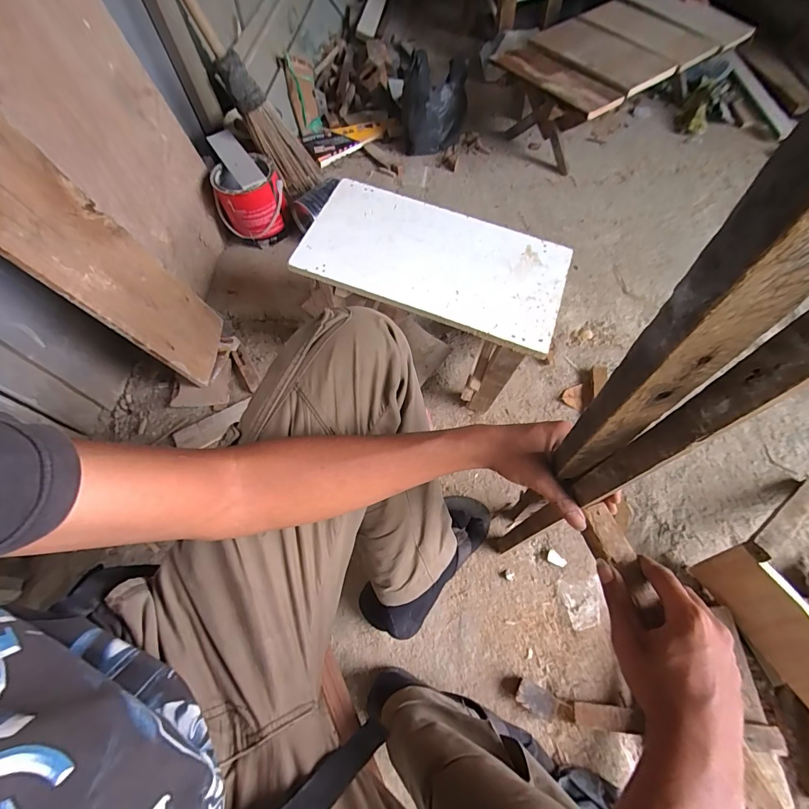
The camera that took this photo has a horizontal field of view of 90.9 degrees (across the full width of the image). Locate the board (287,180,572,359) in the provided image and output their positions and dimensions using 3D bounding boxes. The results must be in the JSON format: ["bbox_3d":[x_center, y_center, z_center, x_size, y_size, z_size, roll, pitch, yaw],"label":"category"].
[{"bbox_3d":[0.049,-0.238,0.653,0.421,0.017,0.221,20,67,5],"label":"board"}]

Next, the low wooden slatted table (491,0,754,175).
[{"bbox_3d":[0.561,-0.919,1.130,0.665,0.213,0.370,-41,68,-17],"label":"low wooden slatted table"}]

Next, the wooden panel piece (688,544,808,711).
[{"bbox_3d":[0.563,0.348,0.565,0.021,0.111,0.280,-14,59,-33],"label":"wooden panel piece"}]

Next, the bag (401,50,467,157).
[{"bbox_3d":[0.086,-0.844,1.128,0.181,0.198,0.123,-4,62,1],"label":"bag"}]

